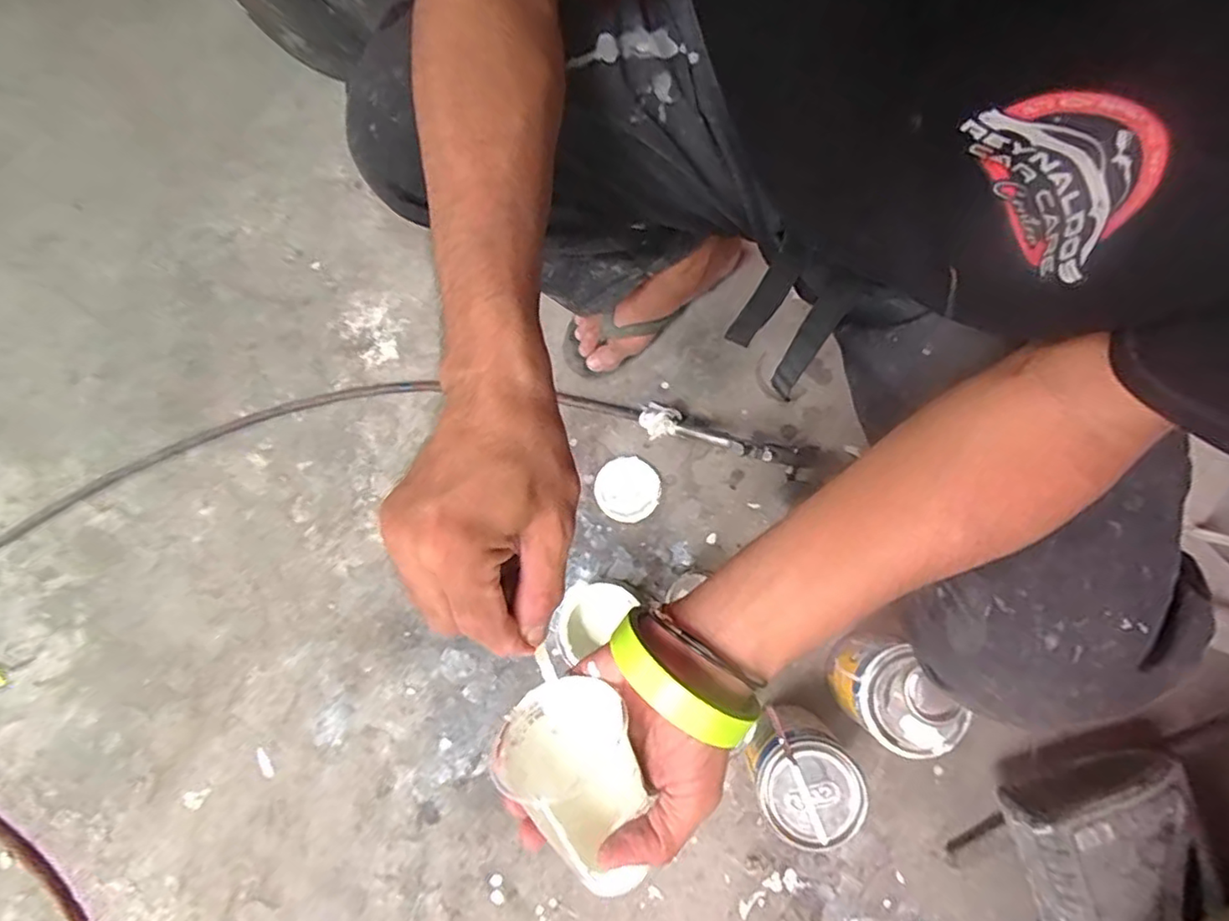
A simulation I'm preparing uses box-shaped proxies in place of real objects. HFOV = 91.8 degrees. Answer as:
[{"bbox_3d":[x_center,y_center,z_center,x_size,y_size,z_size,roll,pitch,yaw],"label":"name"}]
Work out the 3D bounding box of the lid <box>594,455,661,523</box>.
[{"bbox_3d":[0.018,0.038,0.801,0.085,0.004,0.084,-1,82,4],"label":"lid"}]

